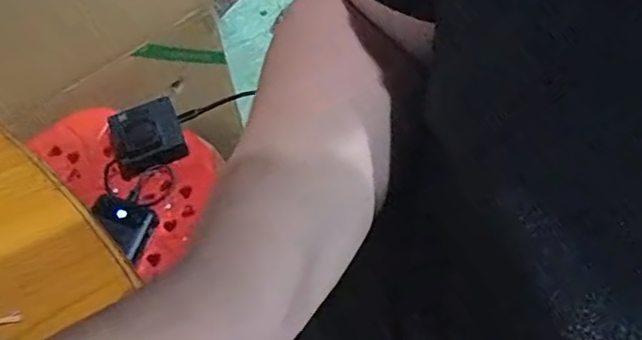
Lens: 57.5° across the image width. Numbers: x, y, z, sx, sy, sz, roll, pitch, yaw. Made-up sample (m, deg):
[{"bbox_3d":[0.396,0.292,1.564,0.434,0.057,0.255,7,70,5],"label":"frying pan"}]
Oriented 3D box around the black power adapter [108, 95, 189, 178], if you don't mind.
[{"bbox_3d":[-0.207,-0.039,0.694,0.082,0.048,0.073,-23,65,-10],"label":"black power adapter"}]

